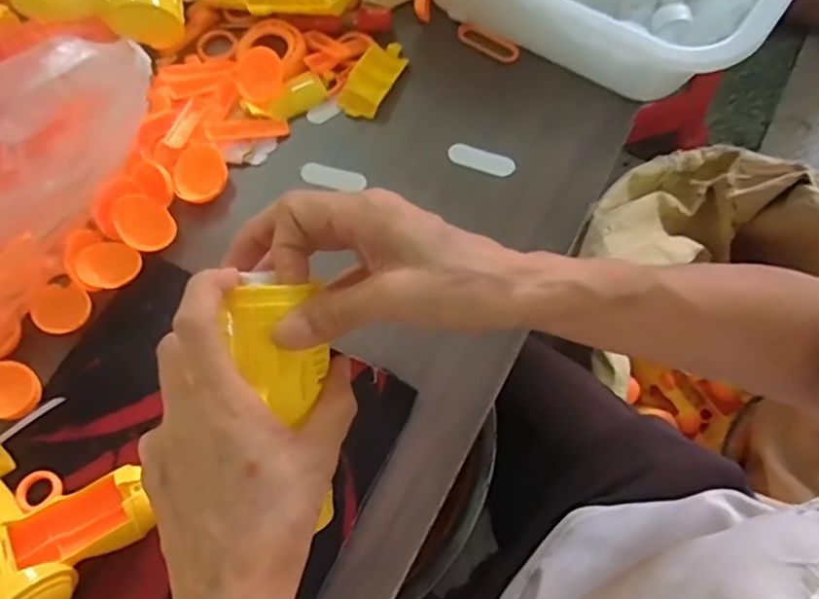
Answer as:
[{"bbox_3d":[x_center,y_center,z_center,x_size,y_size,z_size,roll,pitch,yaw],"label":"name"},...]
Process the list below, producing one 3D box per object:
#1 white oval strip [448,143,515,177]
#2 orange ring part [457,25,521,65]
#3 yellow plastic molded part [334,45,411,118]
[{"bbox_3d":[0.055,-0.107,0.495,0.051,0.004,0.018,18,69,10],"label":"white oval strip"},{"bbox_3d":[0.065,-0.214,0.539,0.057,0.008,0.017,32,72,14],"label":"orange ring part"},{"bbox_3d":[-0.028,-0.180,0.517,0.033,0.015,0.074,25,71,12],"label":"yellow plastic molded part"}]

